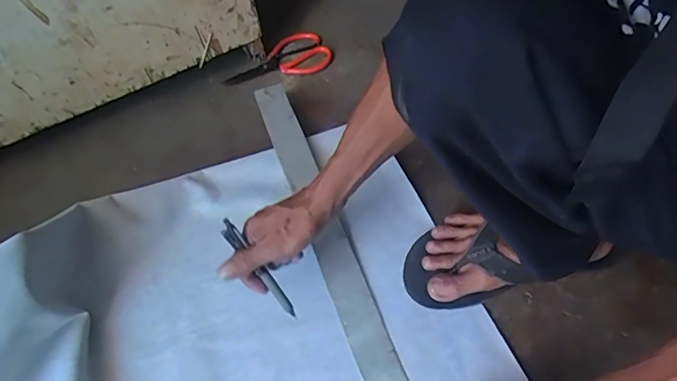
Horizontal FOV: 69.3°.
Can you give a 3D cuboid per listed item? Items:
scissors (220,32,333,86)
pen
[{"bbox_3d":[-0.102,-0.222,0.865,0.196,0.014,0.095,-34,59,-20],"label":"scissors"},{"bbox_3d":[-0.087,0.086,0.536,0.014,0.133,0.011,-42,18,-24],"label":"pen"}]

